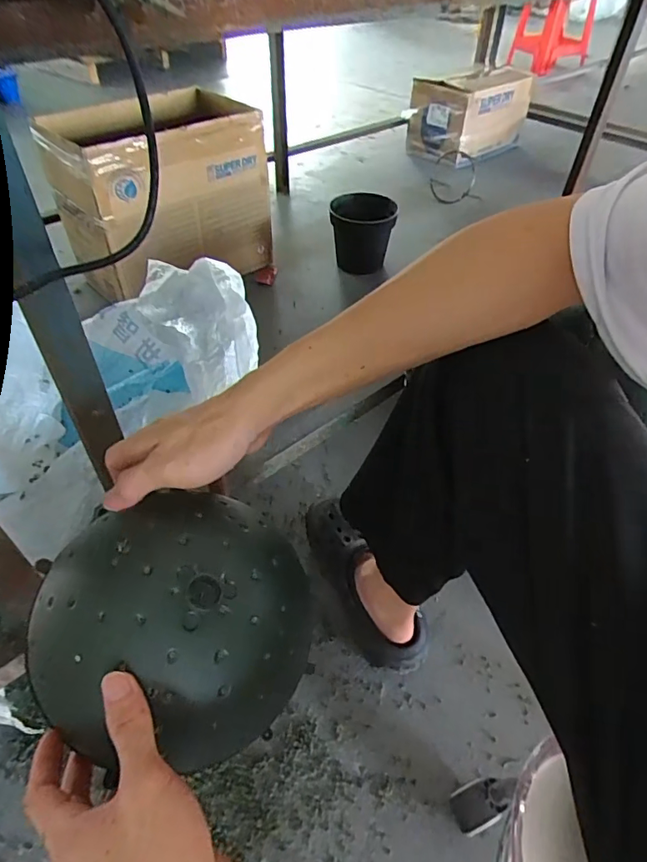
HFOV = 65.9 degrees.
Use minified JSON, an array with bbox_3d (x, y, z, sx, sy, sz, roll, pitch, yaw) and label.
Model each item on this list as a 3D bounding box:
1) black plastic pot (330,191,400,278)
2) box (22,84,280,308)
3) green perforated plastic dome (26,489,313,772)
[{"bbox_3d":[0.112,-0.567,1.470,0.187,0.196,0.151,3,47,1],"label":"black plastic pot"},{"bbox_3d":[-0.437,-0.638,1.339,0.332,0.361,0.486,36,55,28],"label":"box"},{"bbox_3d":[-0.100,0.125,0.347,0.173,0.090,0.167,18,49,14],"label":"green perforated plastic dome"}]

